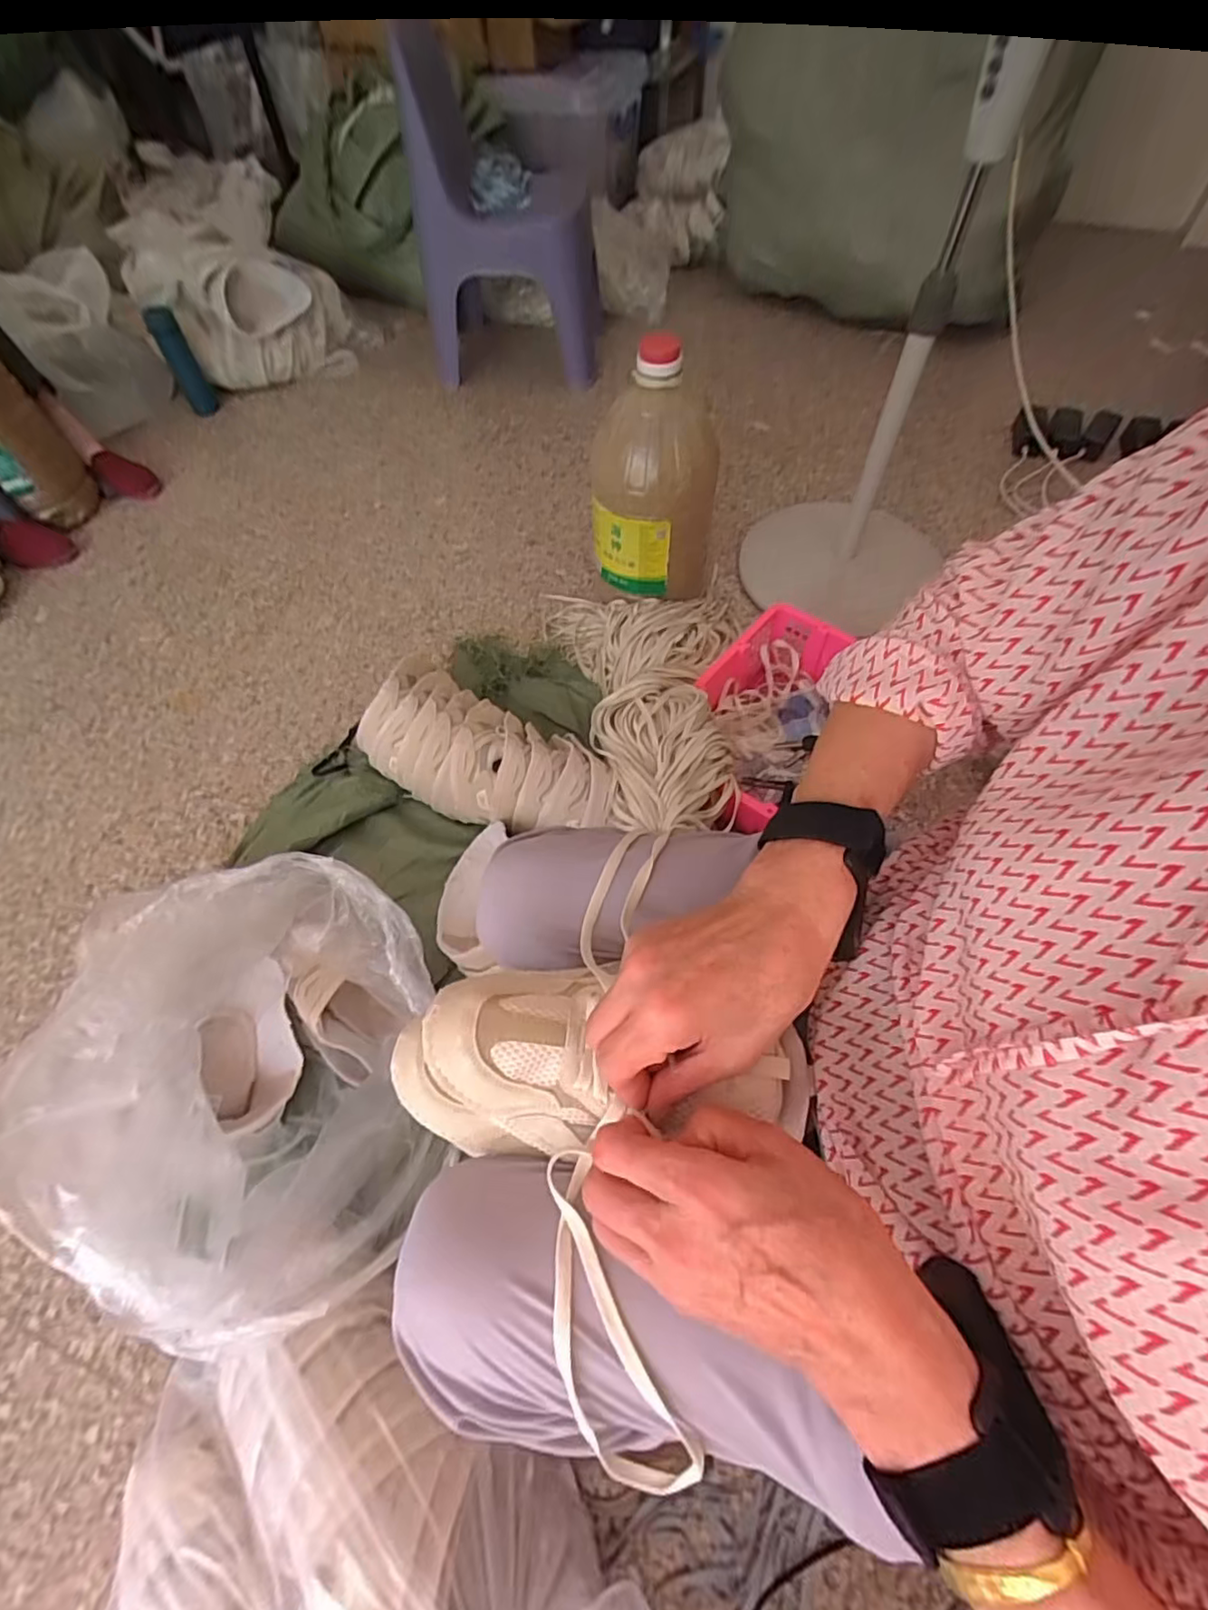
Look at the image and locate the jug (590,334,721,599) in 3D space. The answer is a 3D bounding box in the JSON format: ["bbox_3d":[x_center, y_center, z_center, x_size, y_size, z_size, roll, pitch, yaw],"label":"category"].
[{"bbox_3d":[0.092,-0.562,1.090,0.208,0.370,0.216,5,61,2],"label":"jug"}]

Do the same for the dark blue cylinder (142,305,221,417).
[{"bbox_3d":[-0.865,-0.902,1.288,0.052,0.209,0.050,-32,66,-17],"label":"dark blue cylinder"}]

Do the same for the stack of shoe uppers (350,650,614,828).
[{"bbox_3d":[-0.159,-0.083,0.901,0.385,0.093,0.200,21,61,13],"label":"stack of shoe uppers"}]

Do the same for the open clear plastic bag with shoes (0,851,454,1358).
[{"bbox_3d":[-0.305,0.256,0.575,0.276,0.269,0.351,-10,59,-5],"label":"open clear plastic bag with shoes"}]

